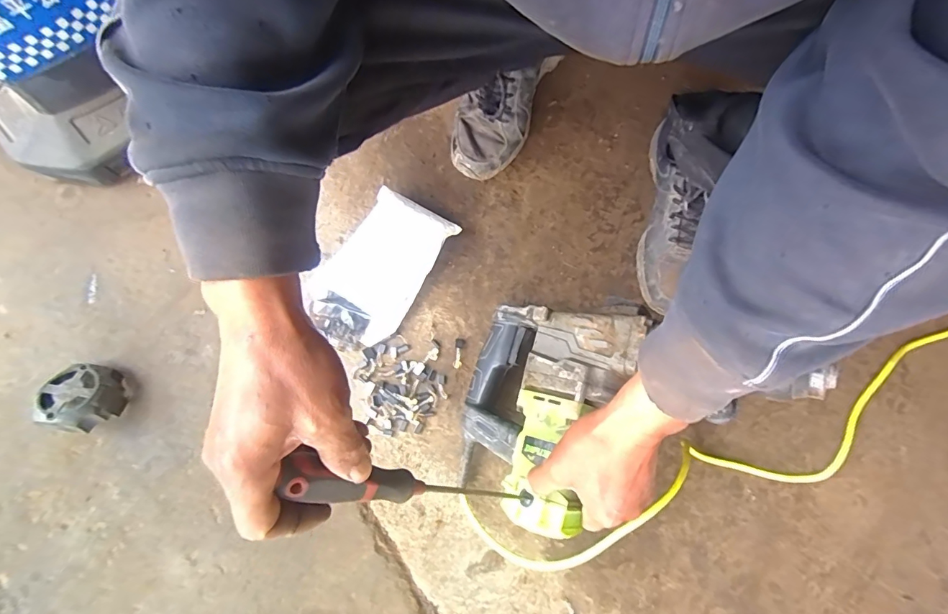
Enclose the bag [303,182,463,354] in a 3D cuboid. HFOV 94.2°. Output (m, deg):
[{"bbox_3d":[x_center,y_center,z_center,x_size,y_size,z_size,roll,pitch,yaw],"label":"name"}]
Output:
[{"bbox_3d":[-0.130,-0.048,0.599,0.120,0.050,0.216,34,79,6],"label":"bag"}]

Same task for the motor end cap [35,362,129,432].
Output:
[{"bbox_3d":[-0.496,0.118,0.560,0.083,0.051,0.083,3,58,-4],"label":"motor end cap"}]

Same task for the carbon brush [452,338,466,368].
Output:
[{"bbox_3d":[-0.021,0.063,0.601,0.013,0.008,0.040,6,78,0],"label":"carbon brush"}]

